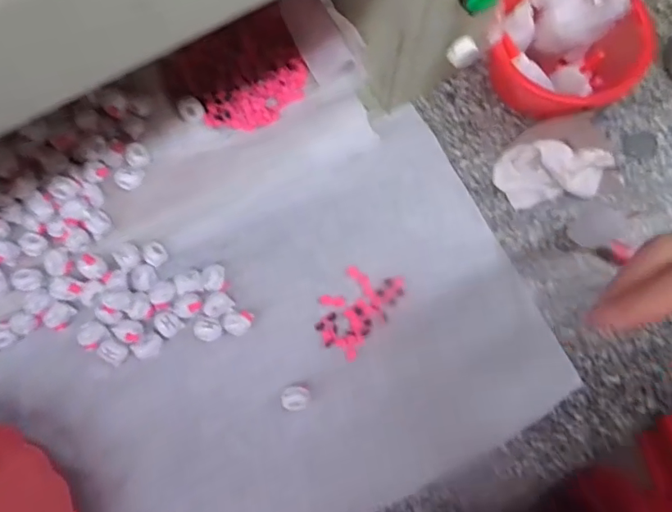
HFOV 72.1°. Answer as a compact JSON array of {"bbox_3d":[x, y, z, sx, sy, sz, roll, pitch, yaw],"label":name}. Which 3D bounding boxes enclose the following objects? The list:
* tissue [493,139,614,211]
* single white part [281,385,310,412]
[{"bbox_3d":[0.215,-0.084,0.456,0.103,0.034,0.057,-9,80,-2],"label":"tissue"},{"bbox_3d":[-0.037,0.129,0.420,0.025,0.015,0.021,-1,80,-1],"label":"single white part"}]

